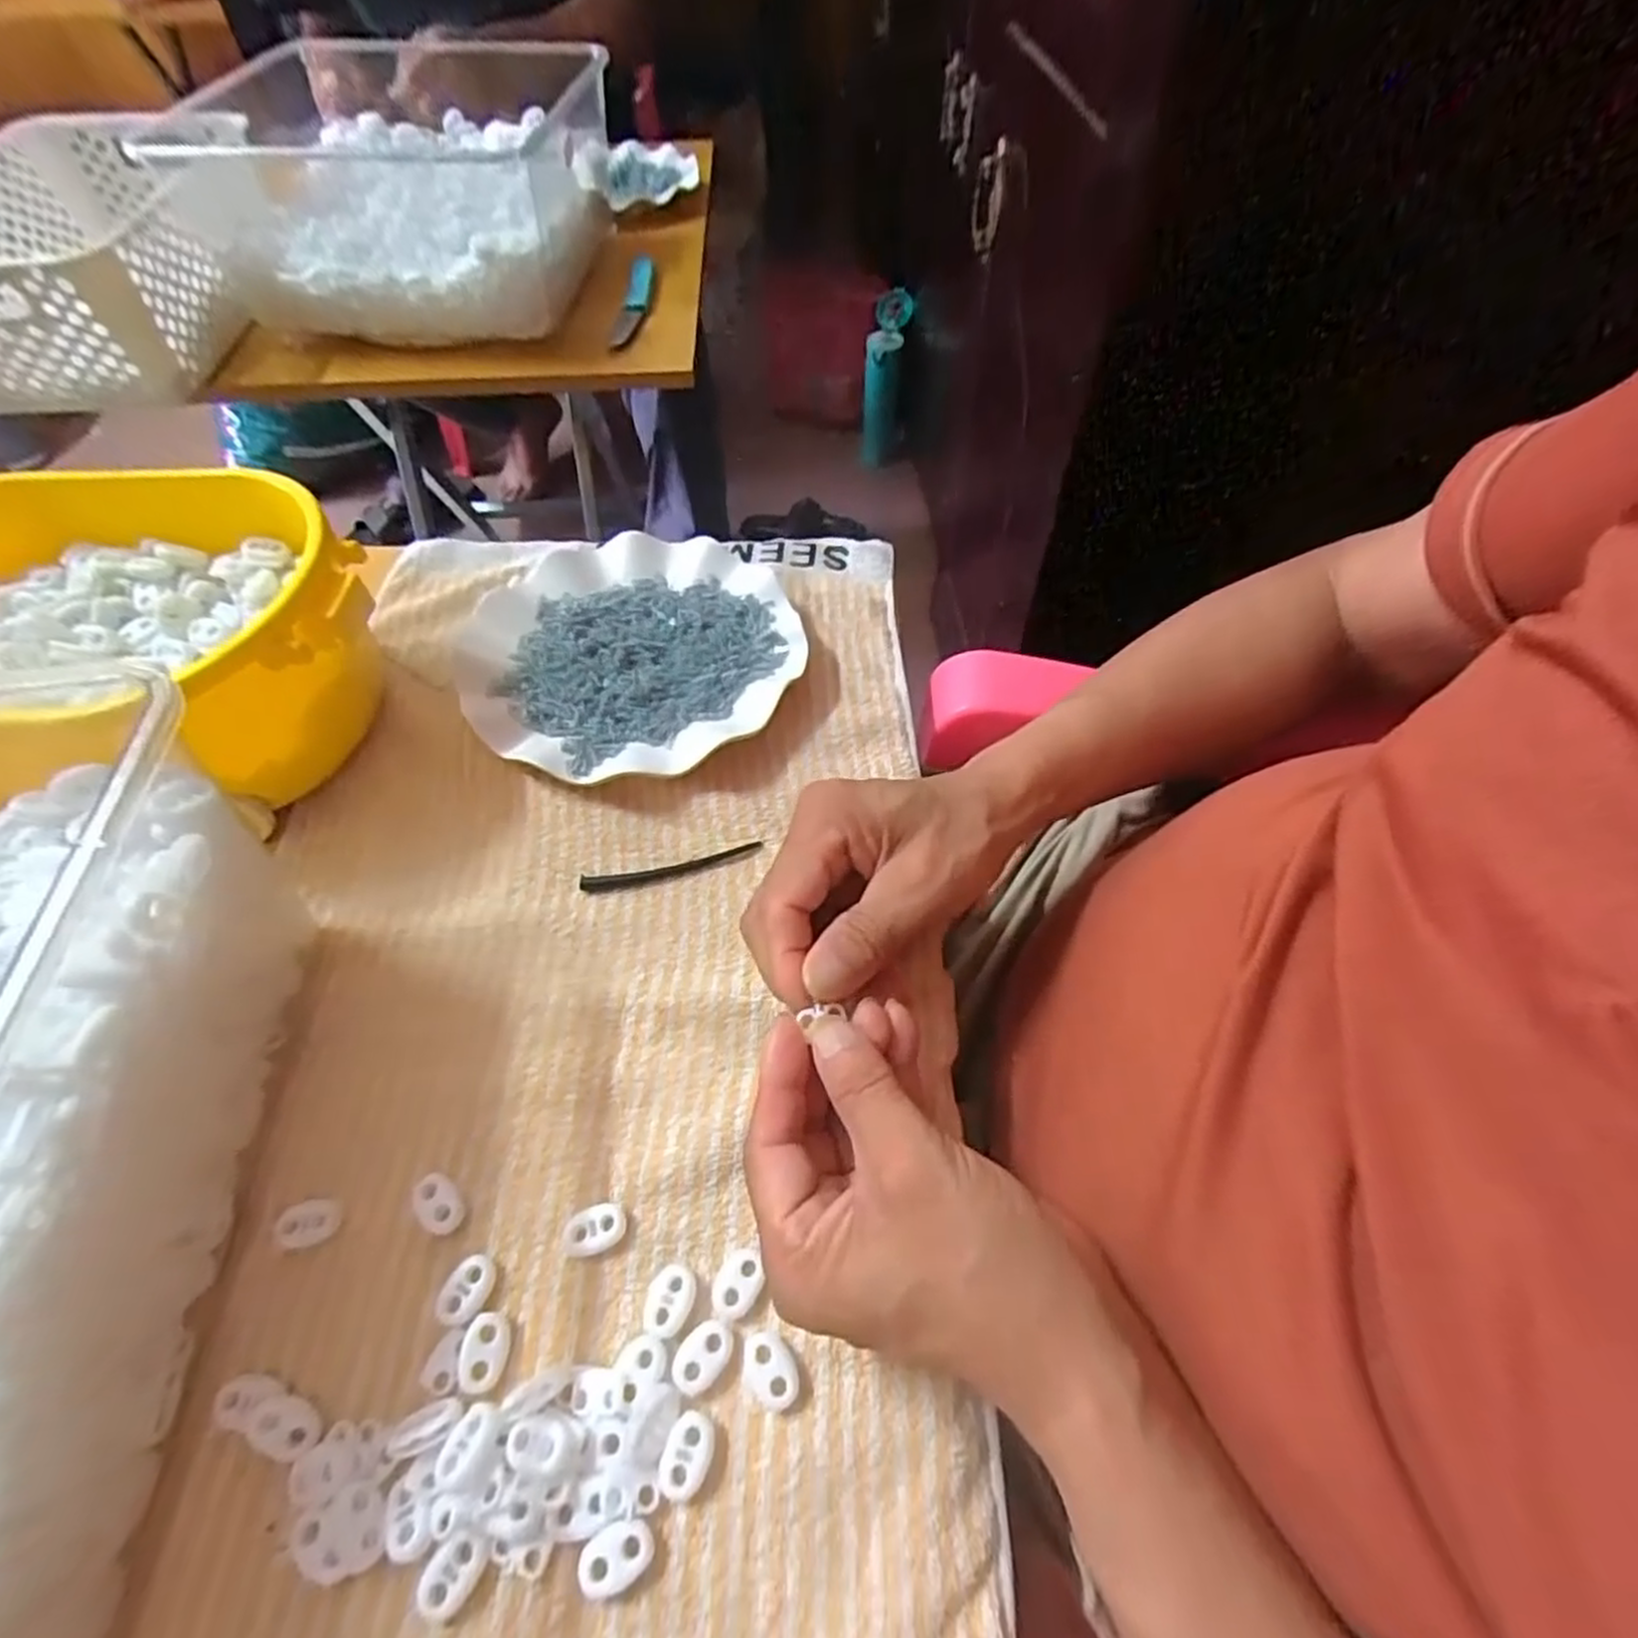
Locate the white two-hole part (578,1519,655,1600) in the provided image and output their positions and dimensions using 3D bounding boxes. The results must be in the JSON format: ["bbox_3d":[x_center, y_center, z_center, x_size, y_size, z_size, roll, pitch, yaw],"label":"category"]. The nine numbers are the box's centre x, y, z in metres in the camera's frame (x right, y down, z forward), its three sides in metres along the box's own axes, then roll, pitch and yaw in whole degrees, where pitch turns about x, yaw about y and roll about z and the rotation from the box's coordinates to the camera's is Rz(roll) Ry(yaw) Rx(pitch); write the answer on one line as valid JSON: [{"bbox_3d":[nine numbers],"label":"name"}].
[{"bbox_3d":[-0.061,0.223,0.235,0.022,0.005,0.015,-26,59,-17],"label":"white two-hole part"}]

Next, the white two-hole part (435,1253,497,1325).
[{"bbox_3d":[-0.124,0.166,0.274,0.015,0.005,0.022,29,60,19],"label":"white two-hole part"}]

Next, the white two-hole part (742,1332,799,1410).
[{"bbox_3d":[-0.016,0.185,0.261,0.015,0.004,0.023,-35,62,-21],"label":"white two-hole part"}]

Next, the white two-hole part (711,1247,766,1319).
[{"bbox_3d":[-0.028,0.164,0.274,0.016,0.004,0.021,20,58,13],"label":"white two-hole part"}]

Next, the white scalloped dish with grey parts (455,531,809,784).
[{"bbox_3d":[-0.103,-0.095,0.438,0.179,0.023,0.177,0,55,0],"label":"white scalloped dish with grey parts"}]

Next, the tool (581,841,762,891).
[{"bbox_3d":[-0.070,0.023,0.372,0.085,0.004,0.009,-10,56,-7],"label":"tool"}]

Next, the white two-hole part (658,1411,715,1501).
[{"bbox_3d":[-0.042,0.204,0.248,0.015,0.006,0.022,18,57,12],"label":"white two-hole part"}]

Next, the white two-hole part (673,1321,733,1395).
[{"bbox_3d":[-0.039,0.180,0.260,0.016,0.004,0.023,38,64,23],"label":"white two-hole part"}]

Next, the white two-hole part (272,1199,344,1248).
[{"bbox_3d":[-0.189,0.148,0.286,0.022,0.004,0.015,-14,57,-9],"label":"white two-hole part"}]

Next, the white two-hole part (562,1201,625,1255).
[{"bbox_3d":[-0.082,0.151,0.285,0.023,0.005,0.015,-16,57,-11],"label":"white two-hole part"}]

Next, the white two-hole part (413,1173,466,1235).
[{"bbox_3d":[-0.142,0.143,0.289,0.014,0.006,0.025,-37,63,-22],"label":"white two-hole part"}]

